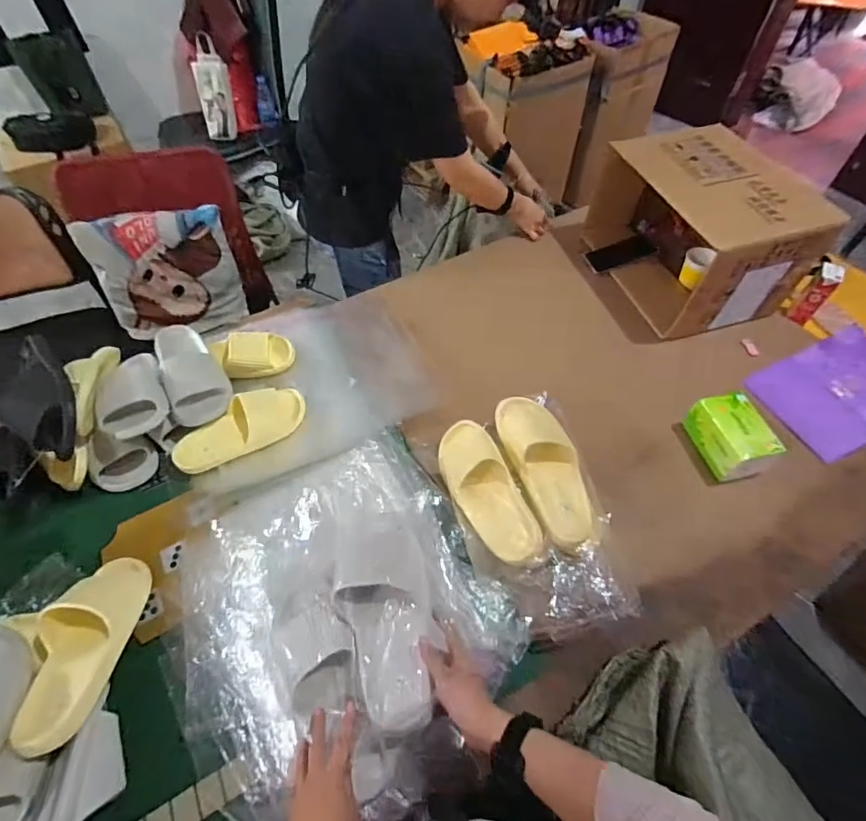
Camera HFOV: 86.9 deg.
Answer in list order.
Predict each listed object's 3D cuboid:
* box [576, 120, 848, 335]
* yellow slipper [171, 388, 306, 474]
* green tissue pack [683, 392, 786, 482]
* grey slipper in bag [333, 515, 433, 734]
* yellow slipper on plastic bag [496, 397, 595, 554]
[{"bbox_3d":[0.563,-0.401,1.002,0.263,0.262,0.428,-15,56,-10],"label":"box"},{"bbox_3d":[-0.355,0.032,0.846,0.243,0.053,0.105,-27,77,-16],"label":"yellow slipper"},{"bbox_3d":[0.525,0.040,0.804,0.095,0.072,0.134,-7,55,-5],"label":"green tissue pack"},{"bbox_3d":[-0.060,0.250,0.597,0.122,0.052,0.270,-9,45,-6],"label":"grey slipper in bag"},{"bbox_3d":[0.182,0.085,0.736,0.095,0.078,0.260,-15,56,-10],"label":"yellow slipper on plastic bag"}]

